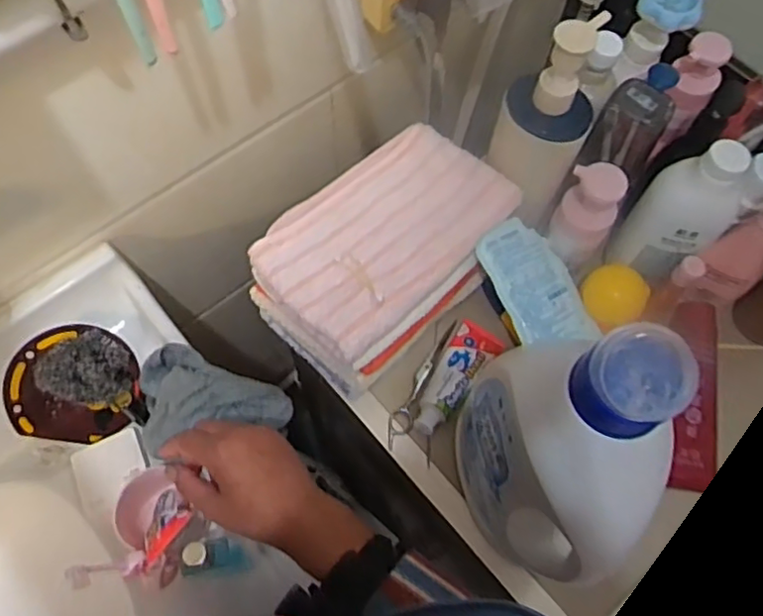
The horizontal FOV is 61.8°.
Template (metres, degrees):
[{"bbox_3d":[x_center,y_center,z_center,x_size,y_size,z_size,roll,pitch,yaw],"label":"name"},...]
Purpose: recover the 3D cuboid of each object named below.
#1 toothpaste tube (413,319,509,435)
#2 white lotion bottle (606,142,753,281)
[{"bbox_3d":[0.081,0.072,0.672,0.052,0.026,0.137,30,55,11],"label":"toothpaste tube"},{"bbox_3d":[0.294,-0.093,0.624,0.080,0.189,0.060,40,71,15],"label":"white lotion bottle"}]

